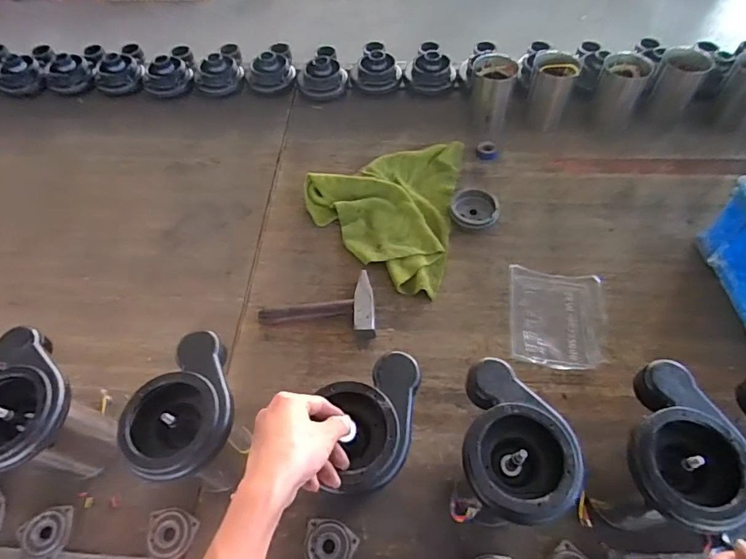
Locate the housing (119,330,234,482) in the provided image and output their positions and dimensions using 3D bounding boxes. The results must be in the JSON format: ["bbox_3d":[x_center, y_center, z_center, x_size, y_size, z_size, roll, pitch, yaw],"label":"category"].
[{"bbox_3d":[-0.224,0.147,0.547,0.118,0.047,0.149,-17,57,-8],"label":"housing"}]

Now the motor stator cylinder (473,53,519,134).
[{"bbox_3d":[0.253,-0.399,1.008,0.093,0.121,0.082,11,58,10],"label":"motor stator cylinder"}]

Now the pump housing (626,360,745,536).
[{"bbox_3d":[0.323,0.182,0.506,0.122,0.055,0.163,-21,58,-10],"label":"pump housing"}]

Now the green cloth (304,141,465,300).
[{"bbox_3d":[0.015,-0.152,0.915,0.293,0.033,0.376,11,58,10],"label":"green cloth"}]

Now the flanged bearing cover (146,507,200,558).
[{"bbox_3d":[-0.260,0.337,0.617,0.063,0.019,0.065,-5,56,0],"label":"flanged bearing cover"}]

